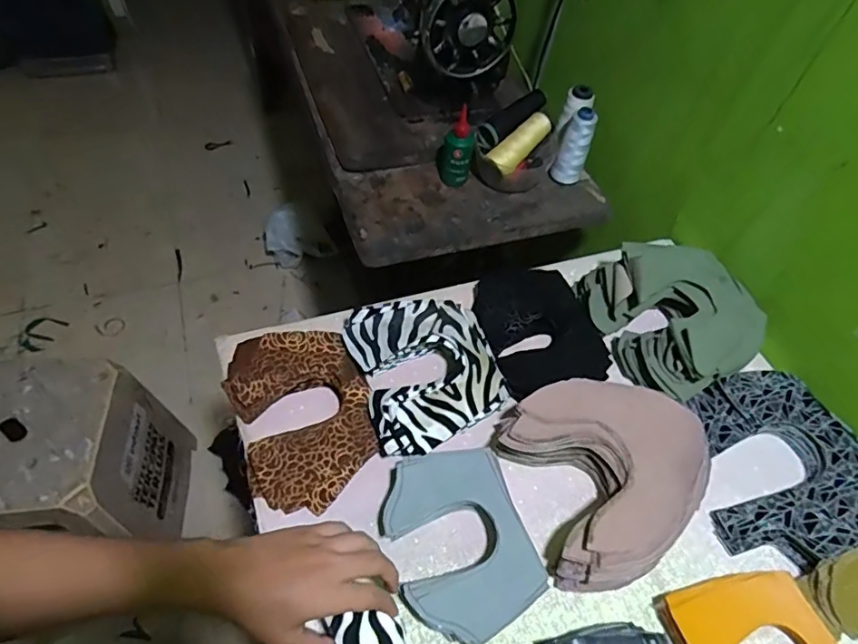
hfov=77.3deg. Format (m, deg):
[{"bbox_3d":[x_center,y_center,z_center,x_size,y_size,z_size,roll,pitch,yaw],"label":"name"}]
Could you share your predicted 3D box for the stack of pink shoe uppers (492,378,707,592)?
[{"bbox_3d":[0.178,0.144,0.525,0.185,0.063,0.181,-14,57,-15],"label":"stack of pink shoe uppers"}]

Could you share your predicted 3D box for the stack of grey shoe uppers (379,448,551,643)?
[{"bbox_3d":[0.025,0.198,0.486,0.117,0.036,0.155,-15,57,-16],"label":"stack of grey shoe uppers"}]

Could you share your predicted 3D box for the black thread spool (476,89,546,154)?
[{"bbox_3d":[0.117,-0.297,0.784,0.125,0.035,0.035,-39,65,-9],"label":"black thread spool"}]

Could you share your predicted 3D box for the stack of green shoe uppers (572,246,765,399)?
[{"bbox_3d":[0.289,-0.012,0.620,0.176,0.063,0.172,-12,57,-15],"label":"stack of green shoe uppers"}]

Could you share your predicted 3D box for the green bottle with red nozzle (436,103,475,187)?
[{"bbox_3d":[0.039,-0.255,0.773,0.050,0.115,0.055,4,54,-3],"label":"green bottle with red nozzle"}]

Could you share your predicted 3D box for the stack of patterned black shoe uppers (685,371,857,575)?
[{"bbox_3d":[0.358,0.146,0.557,0.180,0.032,0.186,-13,57,-15],"label":"stack of patterned black shoe uppers"}]

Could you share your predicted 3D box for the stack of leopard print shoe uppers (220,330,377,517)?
[{"bbox_3d":[-0.129,0.089,0.548,0.129,0.033,0.187,-17,58,-18],"label":"stack of leopard print shoe uppers"}]

